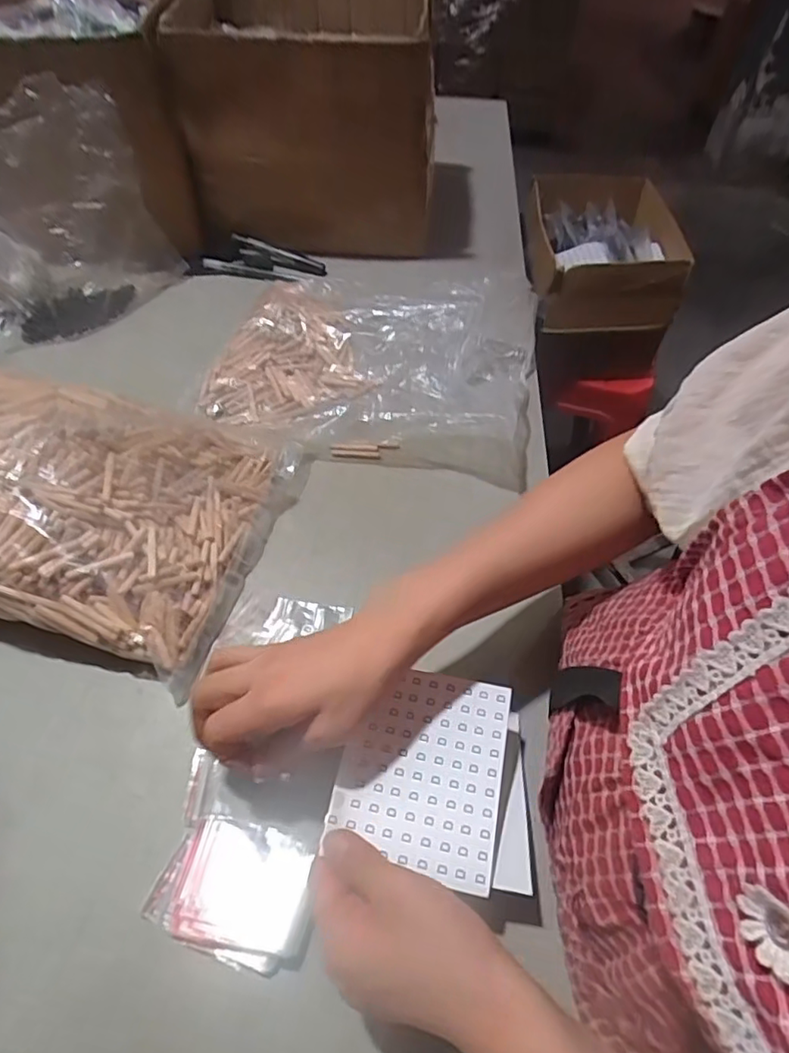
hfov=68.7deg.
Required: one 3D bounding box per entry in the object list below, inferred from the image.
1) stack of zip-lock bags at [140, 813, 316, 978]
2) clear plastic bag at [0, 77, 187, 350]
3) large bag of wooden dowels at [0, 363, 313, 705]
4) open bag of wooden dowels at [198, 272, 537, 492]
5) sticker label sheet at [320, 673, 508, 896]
[{"bbox_3d":[-0.099,0.231,0.369,0.099,0.018,0.073,15,56,8],"label":"stack of zip-lock bags"},{"bbox_3d":[-0.431,-0.340,0.663,0.161,0.192,0.316,36,61,21],"label":"clear plastic bag"},{"bbox_3d":[-0.283,-0.032,0.503,0.331,0.099,0.263,14,56,8],"label":"large bag of wooden dowels"},{"bbox_3d":[-0.025,-0.189,0.643,0.359,0.080,0.264,10,56,5],"label":"open bag of wooden dowels"},{"bbox_3d":[0.019,0.153,0.372,0.101,0.005,0.118,12,59,5],"label":"sticker label sheet"}]

